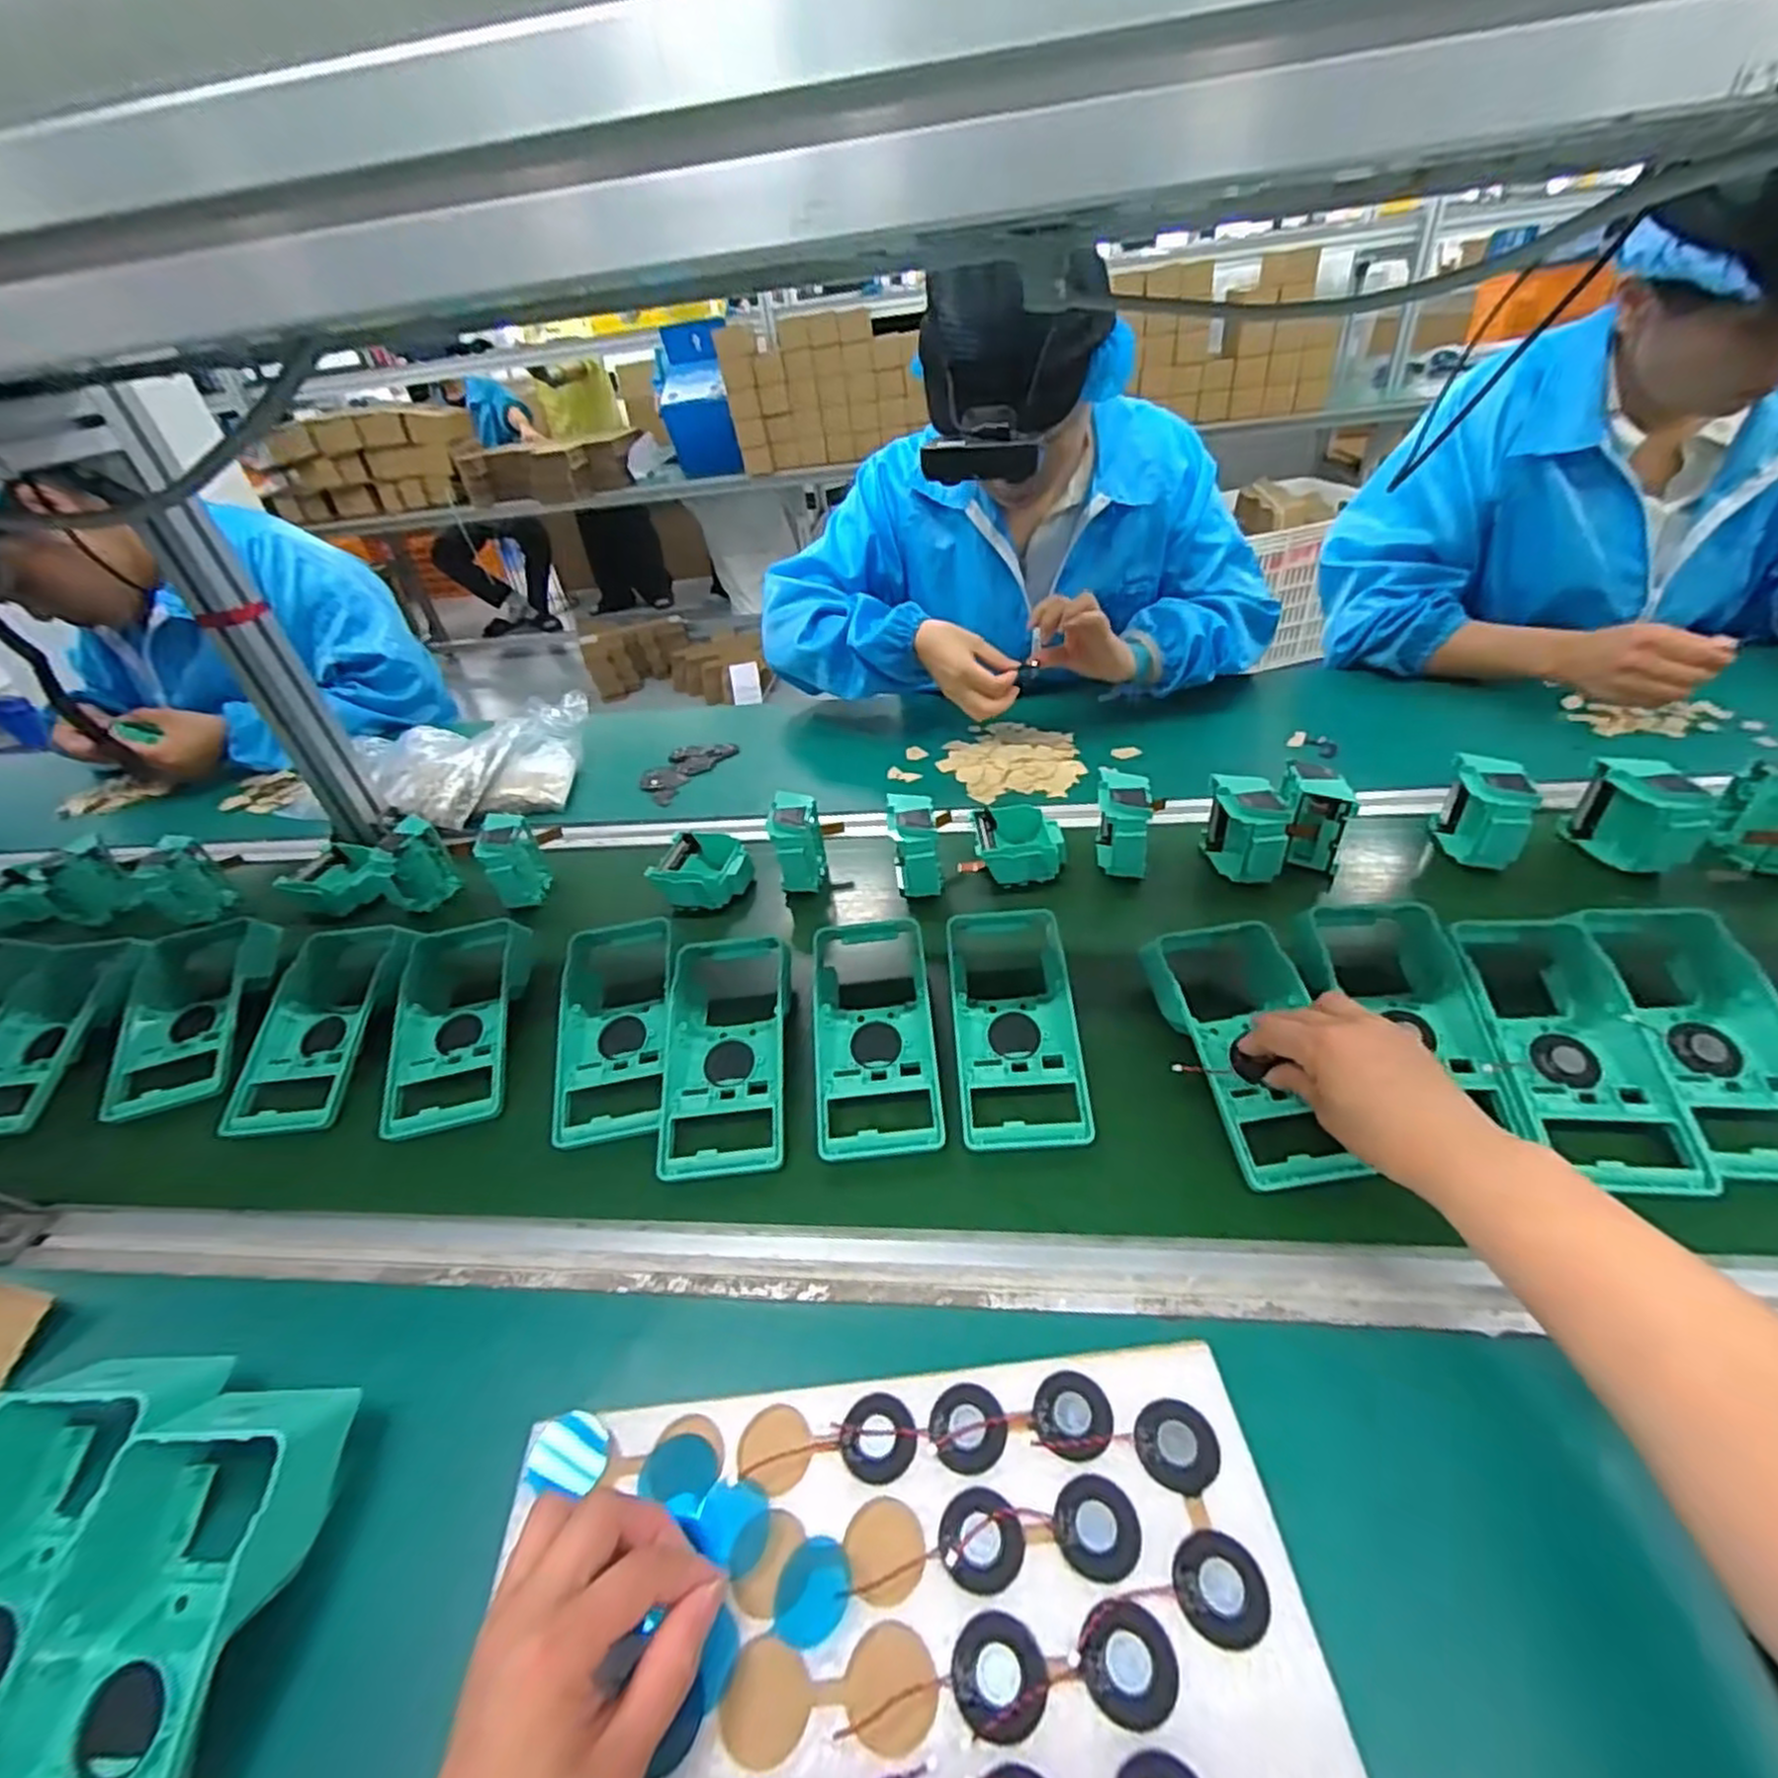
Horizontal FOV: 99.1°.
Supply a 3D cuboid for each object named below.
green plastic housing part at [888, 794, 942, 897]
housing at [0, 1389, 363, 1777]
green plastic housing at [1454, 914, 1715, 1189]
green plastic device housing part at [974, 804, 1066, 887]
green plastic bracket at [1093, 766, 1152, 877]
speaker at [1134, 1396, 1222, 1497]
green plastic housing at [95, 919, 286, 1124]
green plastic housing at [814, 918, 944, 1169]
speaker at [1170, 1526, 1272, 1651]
[{"bbox_3d":[0.023,-0.038,0.675,0.045,0.087,0.065,-8,39,-3],"label":"green plastic housing part"},{"bbox_3d":[-0.297,0.306,0.297,0.087,0.051,0.184,-1,39,6],"label":"housing"},{"bbox_3d":[0.410,0.090,0.468,0.084,0.049,0.188,2,39,9],"label":"green plastic housing"},{"bbox_3d":[0.120,-0.041,0.691,0.080,0.034,0.074,-3,39,3],"label":"green plastic device housing part"},{"bbox_3d":[0.200,-0.052,0.655,0.051,0.071,0.067,3,39,11],"label":"green plastic bracket"},{"bbox_3d":[0.126,0.241,0.330,0.034,0.004,0.033,-3,39,3],"label":"speaker"},{"bbox_3d":[-0.581,0.095,0.635,0.099,0.051,0.201,-13,39,-9],"label":"green plastic housing"},{"bbox_3d":[-0.011,0.092,0.533,0.087,0.044,0.193,-6,38,0],"label":"green plastic housing"},{"bbox_3d":[0.128,0.270,0.293,0.033,0.004,0.033,-3,39,3],"label":"speaker"}]

